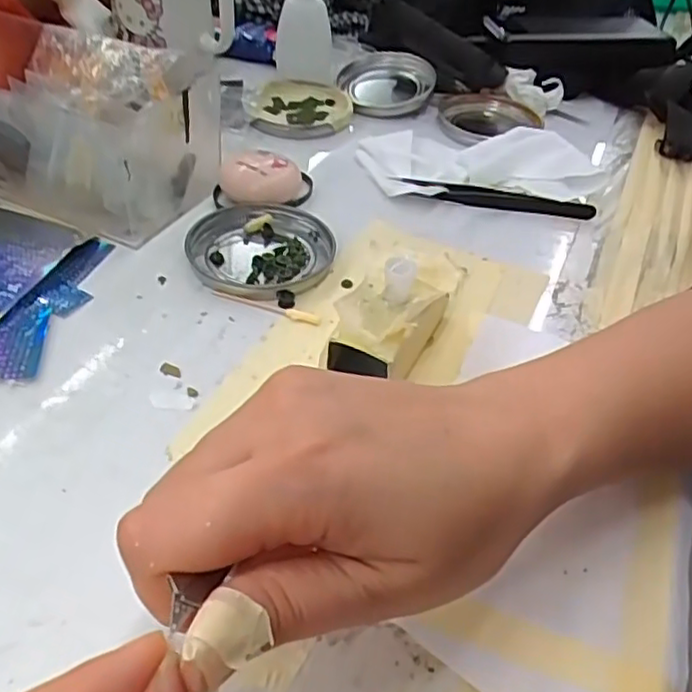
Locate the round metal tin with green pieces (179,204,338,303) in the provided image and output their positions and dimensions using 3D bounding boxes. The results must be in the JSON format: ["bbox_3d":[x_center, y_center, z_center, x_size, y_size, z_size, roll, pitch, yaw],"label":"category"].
[{"bbox_3d":[-0.048,-0.053,0.372,0.077,0.009,0.078,3,43,-3],"label":"round metal tin with green pieces"}]

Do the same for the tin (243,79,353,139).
[{"bbox_3d":[-0.035,-0.181,0.507,0.077,0.012,0.073,3,43,-3],"label":"tin"}]

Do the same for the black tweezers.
[{"bbox_3d":[0.098,-0.094,0.431,0.119,0.006,0.018,11,43,6],"label":"black tweezers"}]

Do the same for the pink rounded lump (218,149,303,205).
[{"bbox_3d":[-0.053,-0.099,0.408,0.048,0.025,0.033,5,43,0],"label":"pink rounded lump"}]

